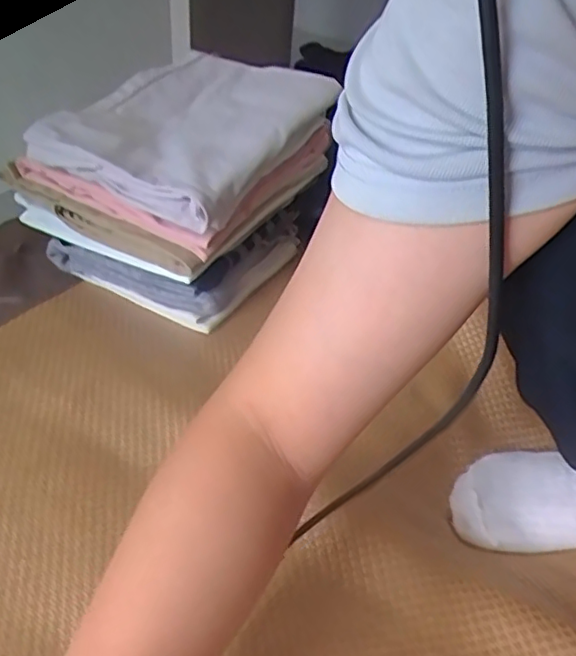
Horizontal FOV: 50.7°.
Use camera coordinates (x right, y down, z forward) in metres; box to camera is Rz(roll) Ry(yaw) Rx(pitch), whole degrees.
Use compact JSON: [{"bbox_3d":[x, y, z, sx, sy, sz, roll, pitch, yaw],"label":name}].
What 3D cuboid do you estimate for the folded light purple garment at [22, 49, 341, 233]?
[{"bbox_3d":[-0.079,-0.187,0.561,0.174,0.049,0.264,20,41,16],"label":"folded light purple garment"}]

